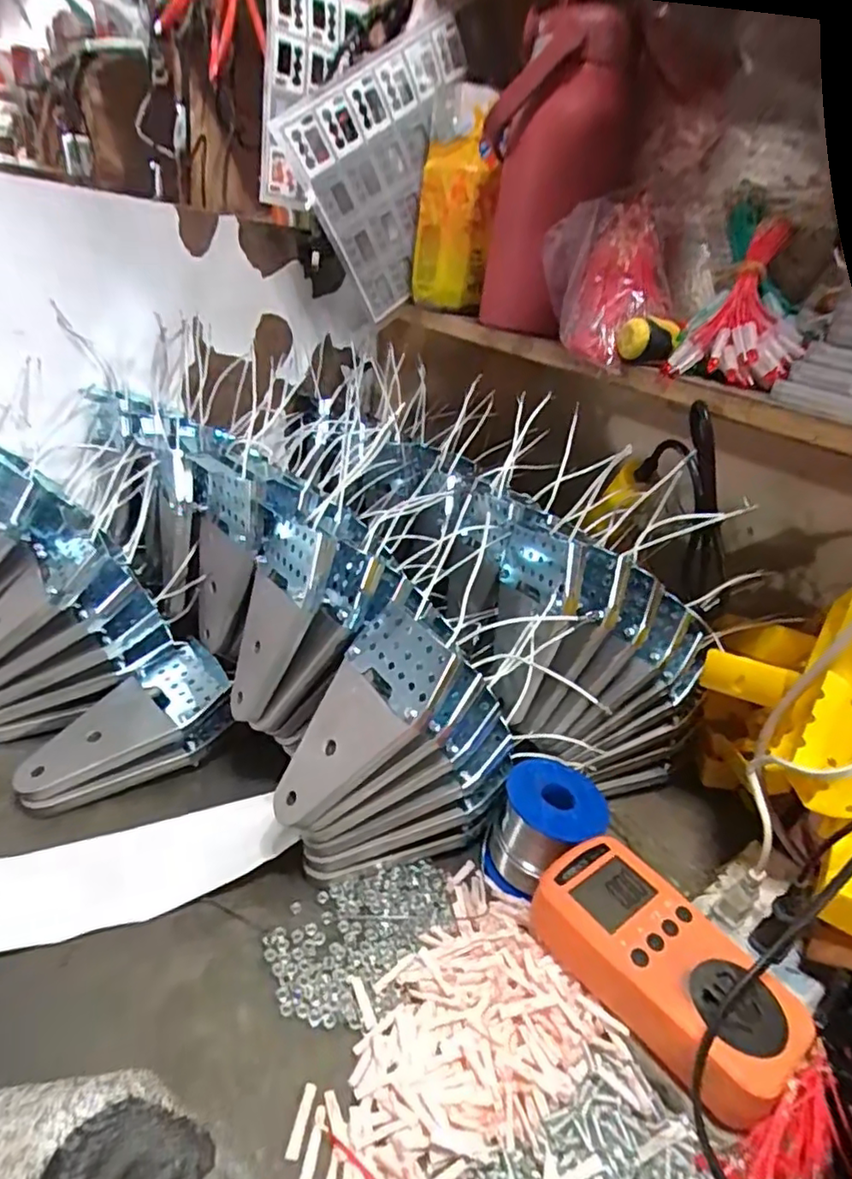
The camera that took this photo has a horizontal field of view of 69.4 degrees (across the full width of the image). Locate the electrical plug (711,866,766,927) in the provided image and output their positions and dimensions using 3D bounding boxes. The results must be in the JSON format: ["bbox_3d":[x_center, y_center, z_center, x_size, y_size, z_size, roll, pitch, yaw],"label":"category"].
[{"bbox_3d":[0.185,0.178,0.359,0.010,0.040,0.017,11,22,-37],"label":"electrical plug"}]

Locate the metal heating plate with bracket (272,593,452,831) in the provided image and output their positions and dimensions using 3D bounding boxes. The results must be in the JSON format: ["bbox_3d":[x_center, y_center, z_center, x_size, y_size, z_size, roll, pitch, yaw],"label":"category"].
[{"bbox_3d":[-0.038,0.074,0.345,0.015,0.132,0.066,32,6,-45],"label":"metal heating plate with bracket"}]

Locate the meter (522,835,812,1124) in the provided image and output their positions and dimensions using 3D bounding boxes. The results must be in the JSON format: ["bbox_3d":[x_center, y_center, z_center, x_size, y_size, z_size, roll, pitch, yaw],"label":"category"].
[{"bbox_3d":[0.115,0.195,0.314,0.068,0.046,0.129,-13,35,-35],"label":"meter"}]

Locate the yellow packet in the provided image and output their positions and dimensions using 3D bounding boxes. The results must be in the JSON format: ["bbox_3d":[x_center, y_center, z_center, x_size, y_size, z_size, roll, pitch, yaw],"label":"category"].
[{"bbox_3d":[0.029,-0.337,0.538,0.084,0.159,0.034,24,32,26],"label":"yellow packet"}]

